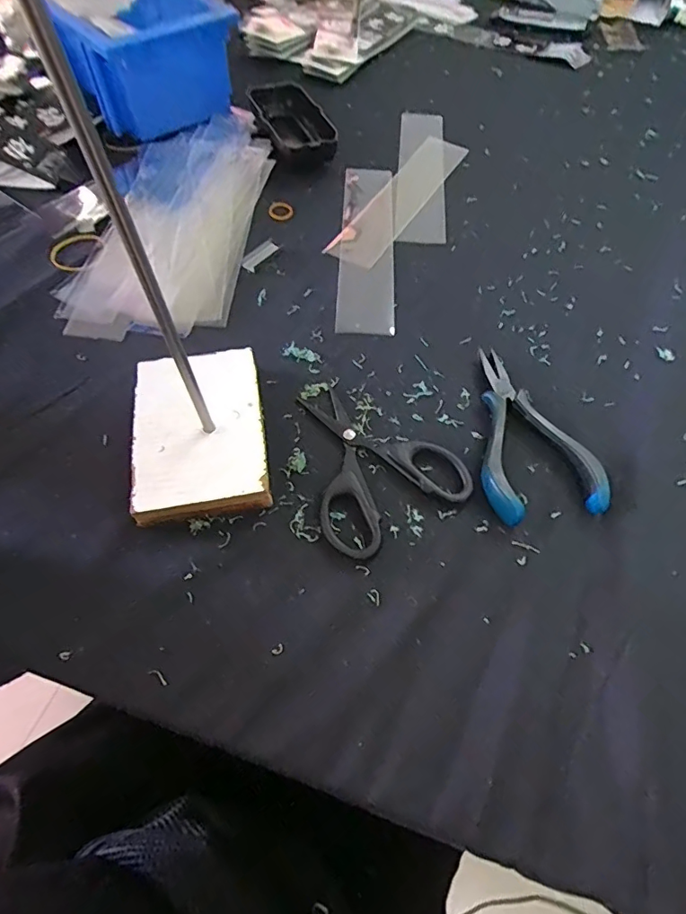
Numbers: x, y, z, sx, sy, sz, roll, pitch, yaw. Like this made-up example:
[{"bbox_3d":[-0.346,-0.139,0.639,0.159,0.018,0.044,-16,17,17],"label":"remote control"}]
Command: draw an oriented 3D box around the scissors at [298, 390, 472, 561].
[{"bbox_3d":[0.013,-0.002,0.287,0.088,0.008,0.102,-28,63,-17],"label":"scissors"}]

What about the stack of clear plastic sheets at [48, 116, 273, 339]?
[{"bbox_3d":[-0.128,-0.194,0.395,0.118,0.015,0.259,4,59,1],"label":"stack of clear plastic sheets"}]

